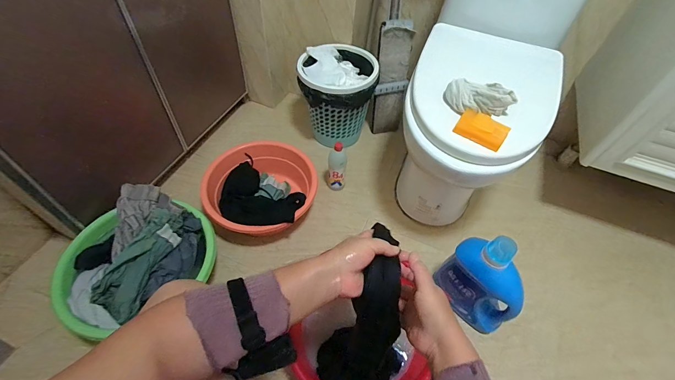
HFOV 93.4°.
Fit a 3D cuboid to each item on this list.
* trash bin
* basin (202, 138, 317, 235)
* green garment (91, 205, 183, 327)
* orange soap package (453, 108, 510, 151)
[{"bbox_3d":[-0.005,-0.335,1.165,0.254,0.277,0.255,-3,53,-6],"label":"trash bin"},{"bbox_3d":[-0.239,0.008,1.012,0.339,0.133,0.327,39,60,23],"label":"basin"},{"bbox_3d":[-0.485,0.176,0.792,0.109,0.079,0.260,17,53,9],"label":"green garment"},{"bbox_3d":[0.305,-0.129,0.672,0.100,0.034,0.054,31,57,19],"label":"orange soap package"}]

